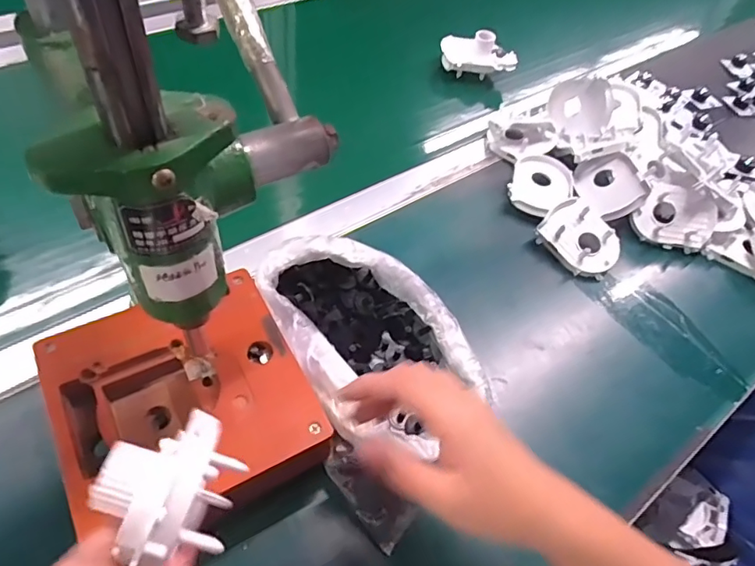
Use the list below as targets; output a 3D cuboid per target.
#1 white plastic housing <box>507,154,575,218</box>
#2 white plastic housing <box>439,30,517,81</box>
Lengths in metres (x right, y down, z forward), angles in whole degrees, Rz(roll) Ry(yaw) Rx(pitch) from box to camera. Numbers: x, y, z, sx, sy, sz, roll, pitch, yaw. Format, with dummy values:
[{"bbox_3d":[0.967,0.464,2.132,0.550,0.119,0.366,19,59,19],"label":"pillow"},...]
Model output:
[{"bbox_3d":[0.182,-0.111,0.586,0.063,0.022,0.082,37,56,19],"label":"white plastic housing"},{"bbox_3d":[0.138,-0.314,0.717,0.107,0.052,0.041,16,55,6],"label":"white plastic housing"}]

